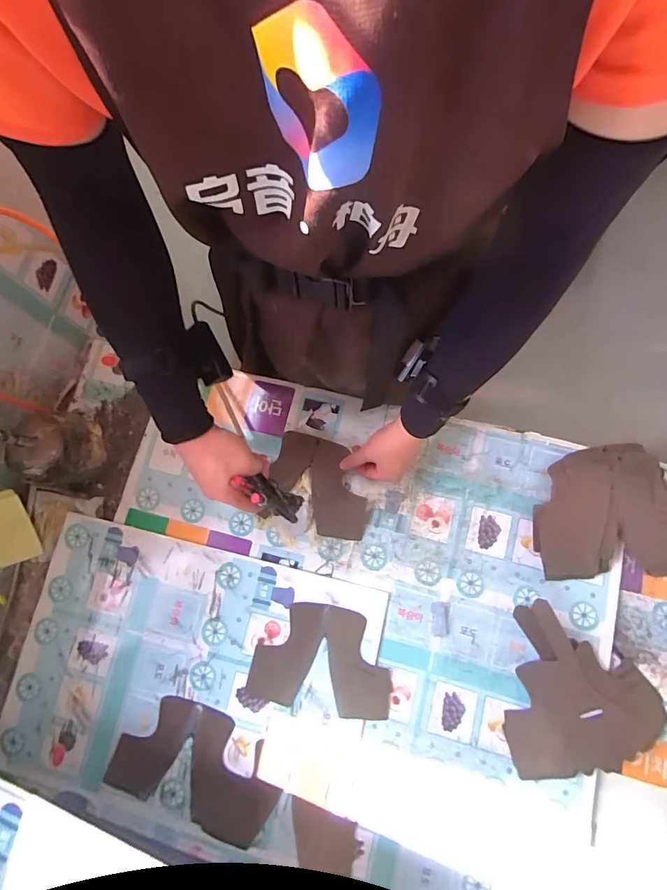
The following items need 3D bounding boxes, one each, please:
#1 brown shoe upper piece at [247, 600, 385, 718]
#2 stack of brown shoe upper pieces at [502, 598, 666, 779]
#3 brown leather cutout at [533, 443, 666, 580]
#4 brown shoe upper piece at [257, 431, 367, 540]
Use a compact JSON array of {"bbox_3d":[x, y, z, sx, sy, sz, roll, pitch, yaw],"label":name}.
[{"bbox_3d":[-0.015,0.306,0.605,0.196,0.008,0.139,8,80,6],"label":"brown shoe upper piece"},{"bbox_3d":[0.322,0.312,0.560,0.211,0.049,0.209,-16,78,1],"label":"stack of brown shoe upper pieces"},{"bbox_3d":[0.404,0.094,0.607,0.227,0.033,0.181,-3,79,4],"label":"brown leather cutout"},{"bbox_3d":[-0.021,0.065,0.658,0.161,0.025,0.138,19,79,5],"label":"brown shoe upper piece"}]

